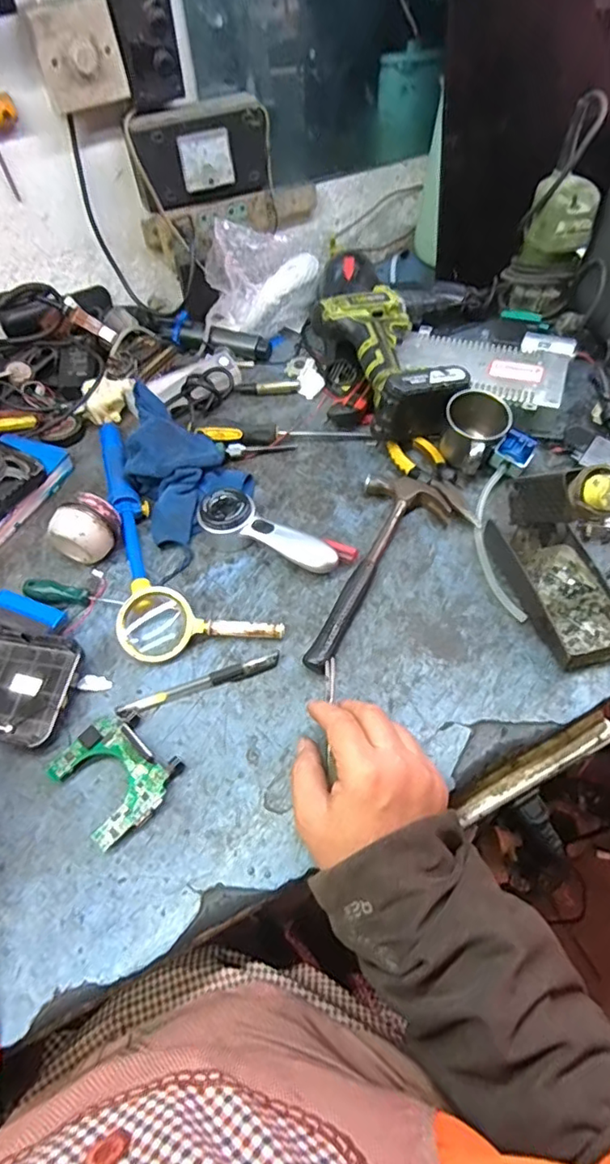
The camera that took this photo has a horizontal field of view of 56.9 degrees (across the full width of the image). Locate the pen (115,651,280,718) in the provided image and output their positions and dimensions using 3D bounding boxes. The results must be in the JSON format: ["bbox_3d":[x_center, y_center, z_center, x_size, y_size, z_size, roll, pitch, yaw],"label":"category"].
[{"bbox_3d":[-0.093,0.089,0.497,0.146,0.007,0.015,-18,52,-8],"label":"pen"}]

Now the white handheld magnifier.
[{"bbox_3d":[-0.042,-0.046,0.574,0.150,0.043,0.051,27,59,24],"label":"white handheld magnifier"}]

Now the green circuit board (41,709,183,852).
[{"bbox_3d":[-0.151,0.150,0.447,0.093,0.021,0.079,35,63,28],"label":"green circuit board"}]

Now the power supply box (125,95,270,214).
[{"bbox_3d":[-0.129,-0.554,0.730,0.182,0.094,0.053,-19,52,-8],"label":"power supply box"}]

